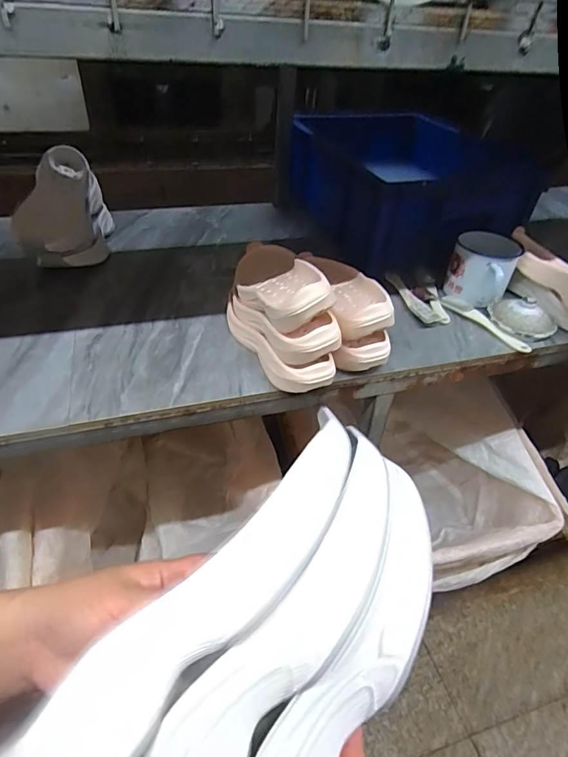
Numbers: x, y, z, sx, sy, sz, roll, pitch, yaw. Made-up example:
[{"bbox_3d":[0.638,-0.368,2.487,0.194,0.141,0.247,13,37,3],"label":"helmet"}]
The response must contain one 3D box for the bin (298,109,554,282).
[{"bbox_3d":[0.214,-0.419,0.949,0.359,0.187,0.566,-10,42,-15],"label":"bin"}]

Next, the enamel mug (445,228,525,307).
[{"bbox_3d":[0.329,-0.185,0.751,0.100,0.087,0.096,27,46,25],"label":"enamel mug"}]

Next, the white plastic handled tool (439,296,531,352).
[{"bbox_3d":[0.319,-0.090,0.719,0.033,0.013,0.160,-25,48,-29],"label":"white plastic handled tool"}]

